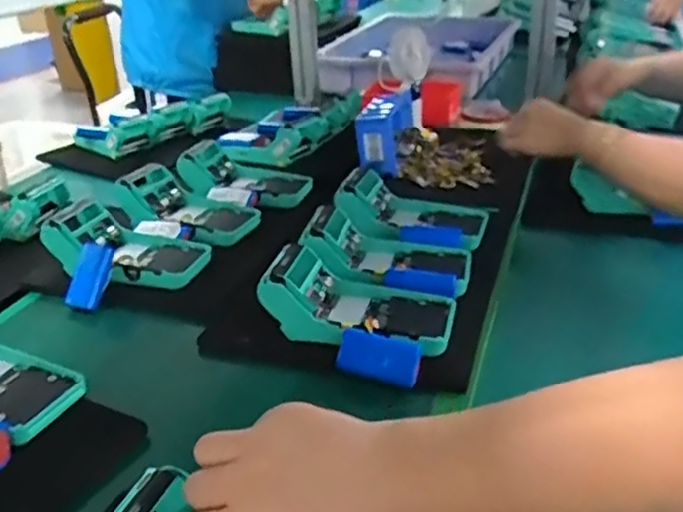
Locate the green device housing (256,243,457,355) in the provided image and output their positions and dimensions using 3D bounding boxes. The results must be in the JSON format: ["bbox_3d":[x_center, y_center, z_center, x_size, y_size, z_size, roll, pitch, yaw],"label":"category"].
[{"bbox_3d":[0.017,0.034,0.608,0.164,0.056,0.096,6,27,19],"label":"green device housing"}]

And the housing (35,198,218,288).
[{"bbox_3d":[-0.240,-0.015,0.736,0.178,0.081,0.095,4,26,15],"label":"housing"}]

